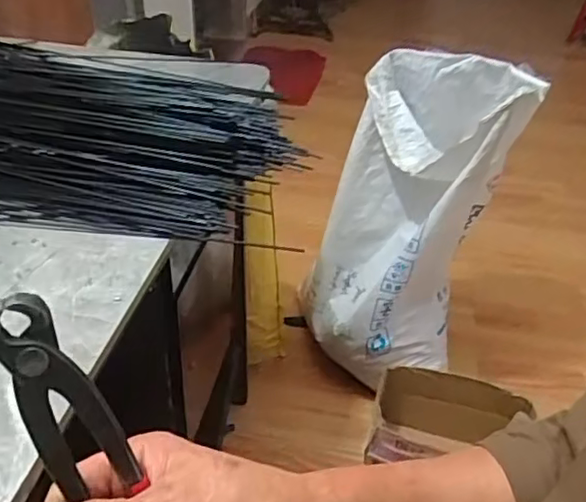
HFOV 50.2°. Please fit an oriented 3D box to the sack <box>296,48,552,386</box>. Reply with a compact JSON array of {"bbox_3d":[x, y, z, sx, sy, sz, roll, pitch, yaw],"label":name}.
[{"bbox_3d":[0.238,-0.063,1.281,0.311,0.695,0.275,22,13,24],"label":"sack"}]

